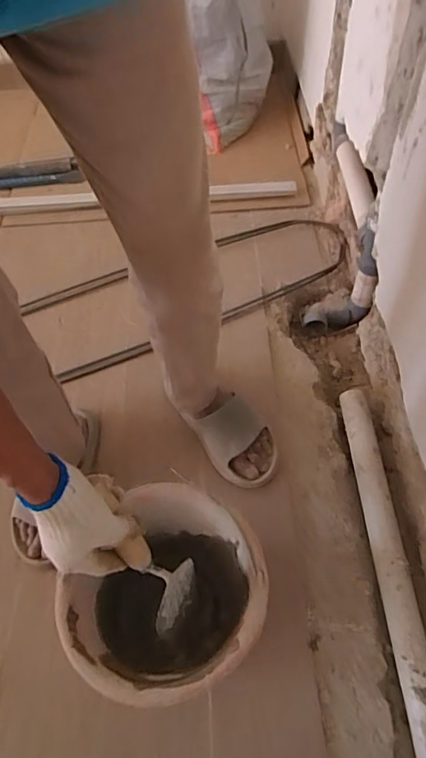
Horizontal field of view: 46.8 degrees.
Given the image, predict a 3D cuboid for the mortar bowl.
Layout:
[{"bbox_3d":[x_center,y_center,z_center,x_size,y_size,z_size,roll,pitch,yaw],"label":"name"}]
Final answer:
[{"bbox_3d":[-0.059,0.297,0.668,0.240,0.163,0.249,-1,56,1],"label":"mortar bowl"}]

